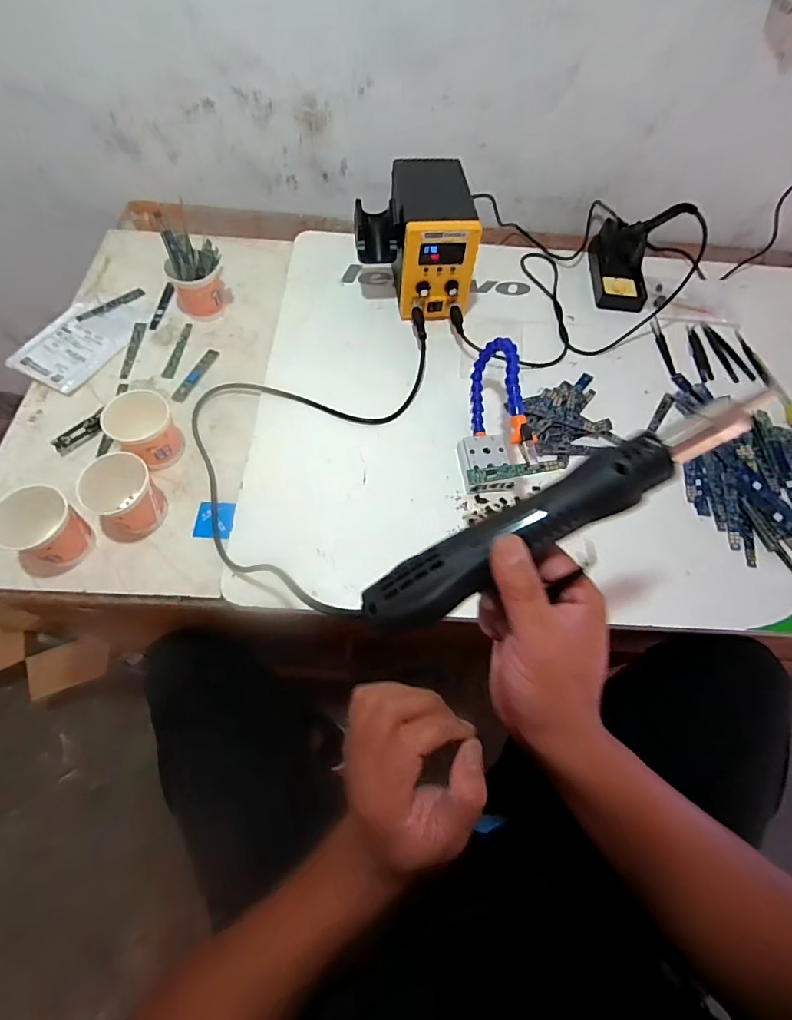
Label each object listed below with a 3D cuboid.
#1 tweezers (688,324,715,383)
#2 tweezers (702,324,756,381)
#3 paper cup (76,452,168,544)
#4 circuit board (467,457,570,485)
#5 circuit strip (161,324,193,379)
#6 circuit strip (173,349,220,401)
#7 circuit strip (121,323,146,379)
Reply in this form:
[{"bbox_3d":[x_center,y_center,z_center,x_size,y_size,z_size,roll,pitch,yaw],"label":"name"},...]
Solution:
[{"bbox_3d":[0.446,-0.228,0.669,0.024,0.007,0.108,3,61,-2],"label":"tweezers"},{"bbox_3d":[0.477,-0.228,0.660,0.034,0.006,0.114,-8,62,-8],"label":"tweezers"},{"bbox_3d":[-0.291,-0.010,0.492,0.063,0.075,0.074,36,68,15],"label":"paper cup"},{"bbox_3d":[0.120,-0.040,0.447,0.099,0.008,0.014,-8,62,-8],"label":"circuit board"},{"bbox_3d":[-0.305,-0.223,0.635,0.016,0.004,0.098,5,63,0],"label":"circuit strip"},{"bbox_3d":[-0.270,-0.182,0.615,0.019,0.005,0.097,17,64,6],"label":"circuit strip"},{"bbox_3d":[-0.365,-0.220,0.631,0.017,0.005,0.101,1,63,-2],"label":"circuit strip"}]

